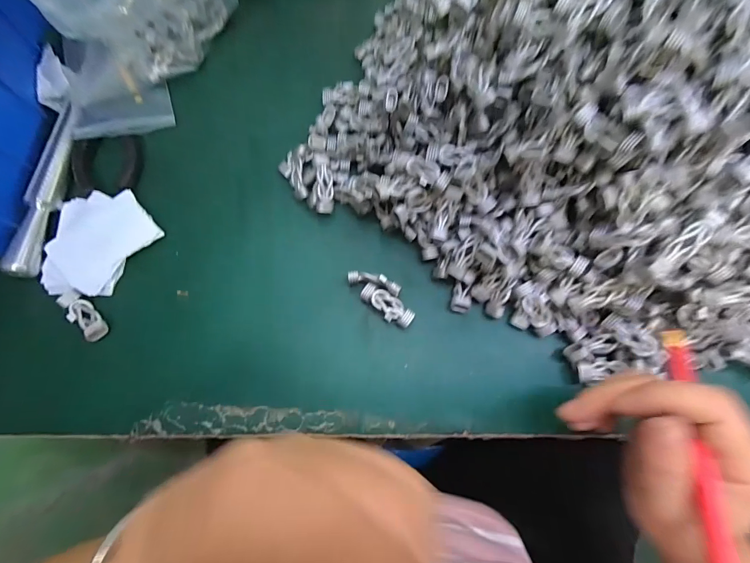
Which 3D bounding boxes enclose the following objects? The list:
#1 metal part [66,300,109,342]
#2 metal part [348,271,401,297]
[{"bbox_3d":[-0.224,0.031,0.273,0.017,0.010,0.035,-42,78,-11],"label":"metal part"},{"bbox_3d":[0.000,0.001,0.282,0.043,0.014,0.012,17,75,4],"label":"metal part"}]

